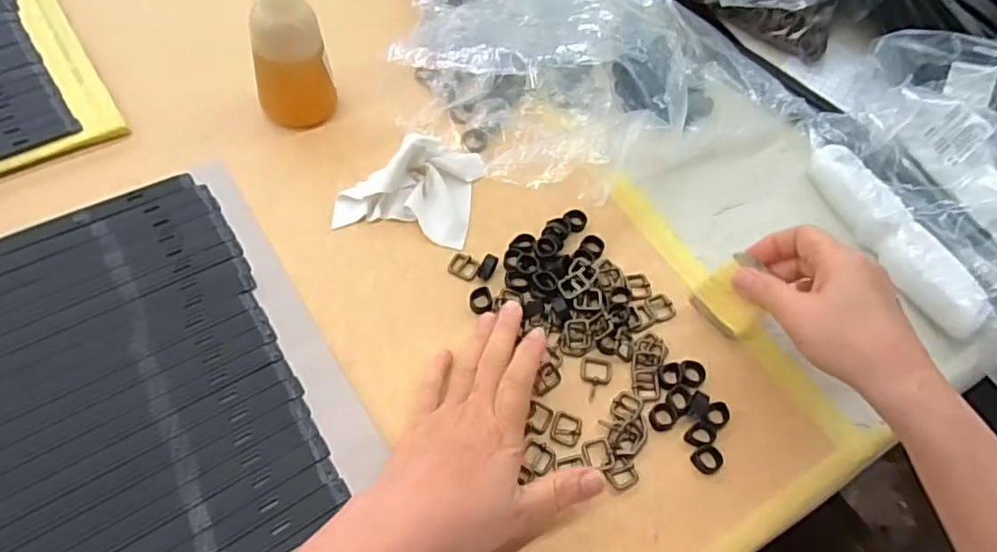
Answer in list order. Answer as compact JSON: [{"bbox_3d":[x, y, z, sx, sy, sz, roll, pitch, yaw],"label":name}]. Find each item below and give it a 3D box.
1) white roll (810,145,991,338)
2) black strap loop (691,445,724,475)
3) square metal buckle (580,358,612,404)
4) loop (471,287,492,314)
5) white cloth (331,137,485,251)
[{"bbox_3d":[0.332,-0.036,0.516,0.041,0.033,0.194,-17,60,-19],"label":"white roll"},{"bbox_3d":[0.141,0.124,0.415,0.021,0.004,0.019,-33,74,-20],"label":"black strap loop"},{"bbox_3d":[0.070,0.074,0.440,0.022,0.004,0.034,11,59,-1],"label":"square metal buckle"},{"bbox_3d":[-0.013,0.017,0.463,0.017,0.006,0.024,0,60,-8],"label":"loop"},{"bbox_3d":[-0.071,-0.078,0.501,0.110,0.038,0.095,13,55,0],"label":"white cloth"}]

